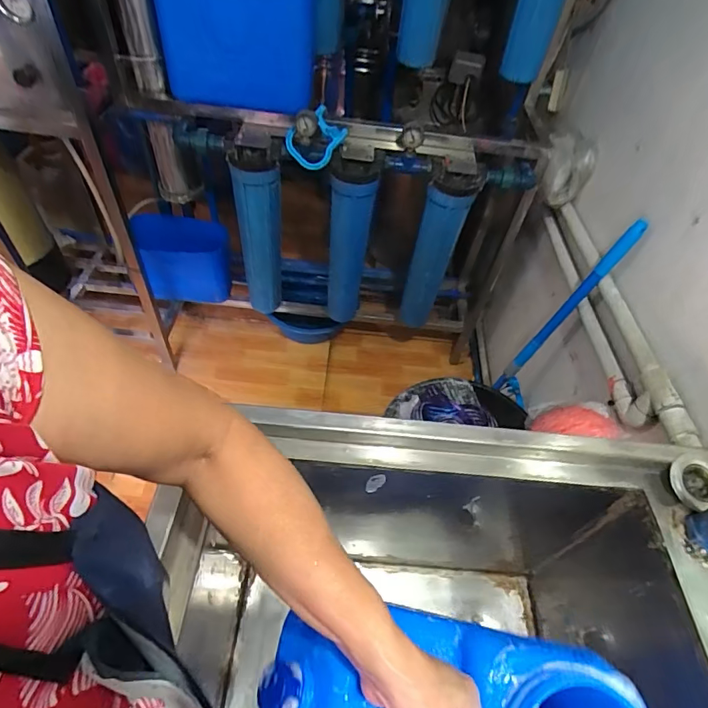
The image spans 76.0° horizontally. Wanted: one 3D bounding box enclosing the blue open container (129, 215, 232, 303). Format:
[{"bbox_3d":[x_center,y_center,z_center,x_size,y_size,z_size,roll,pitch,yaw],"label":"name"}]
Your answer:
[{"bbox_3d":[-0.575,-0.324,1.550,0.277,0.247,0.223,-1,50,-8],"label":"blue open container"}]

